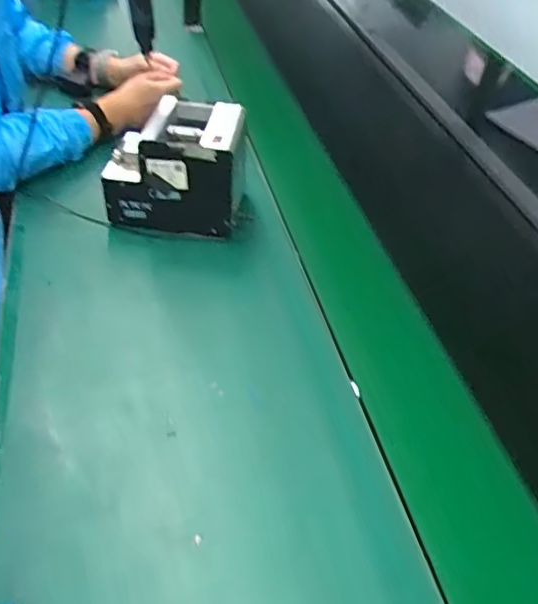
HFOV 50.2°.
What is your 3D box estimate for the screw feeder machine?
[{"bbox_3d":[-0.129,-0.183,0.806,0.175,0.152,0.112,9,45,3],"label":"screw feeder machine"}]

